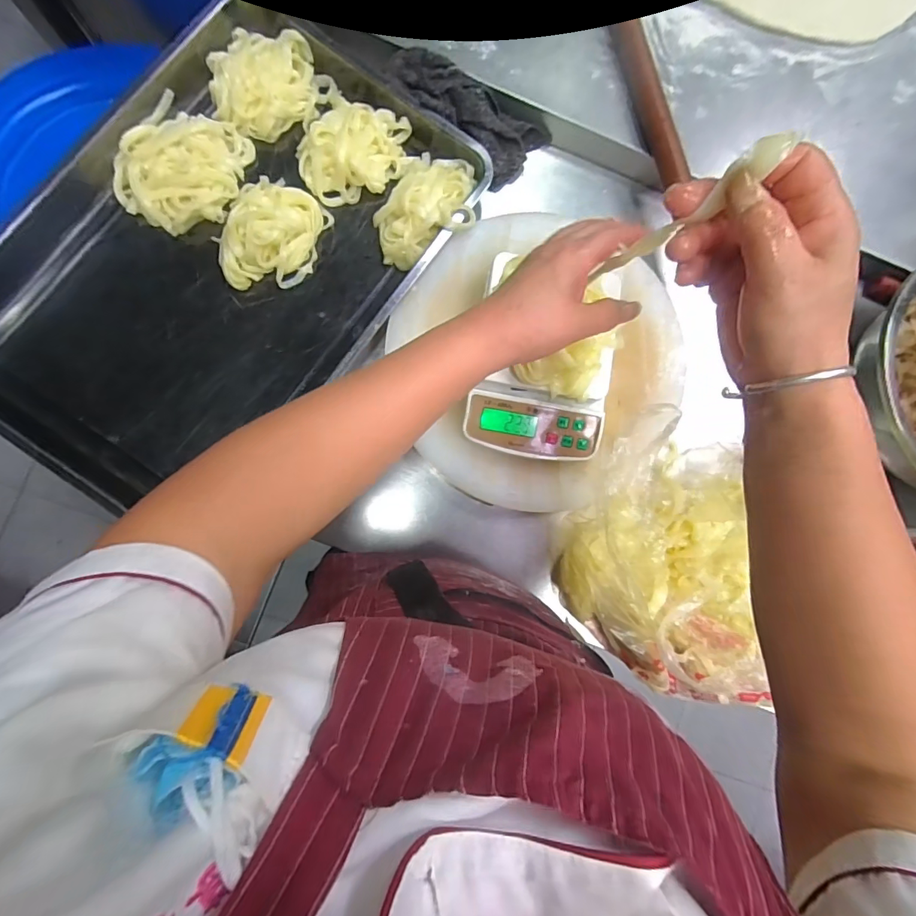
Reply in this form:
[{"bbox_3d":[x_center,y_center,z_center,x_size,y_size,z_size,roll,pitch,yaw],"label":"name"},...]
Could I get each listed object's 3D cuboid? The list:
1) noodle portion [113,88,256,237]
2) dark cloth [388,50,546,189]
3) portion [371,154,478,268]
[{"bbox_3d":[-0.332,-0.350,0.553,0.118,0.035,0.146,22,84,-3],"label":"noodle portion"},{"bbox_3d":[0.013,-0.440,0.579,0.213,0.044,0.091,29,83,-16],"label":"dark cloth"},{"bbox_3d":[-0.038,-0.310,0.571,0.113,0.044,0.151,24,84,-3],"label":"portion"}]

